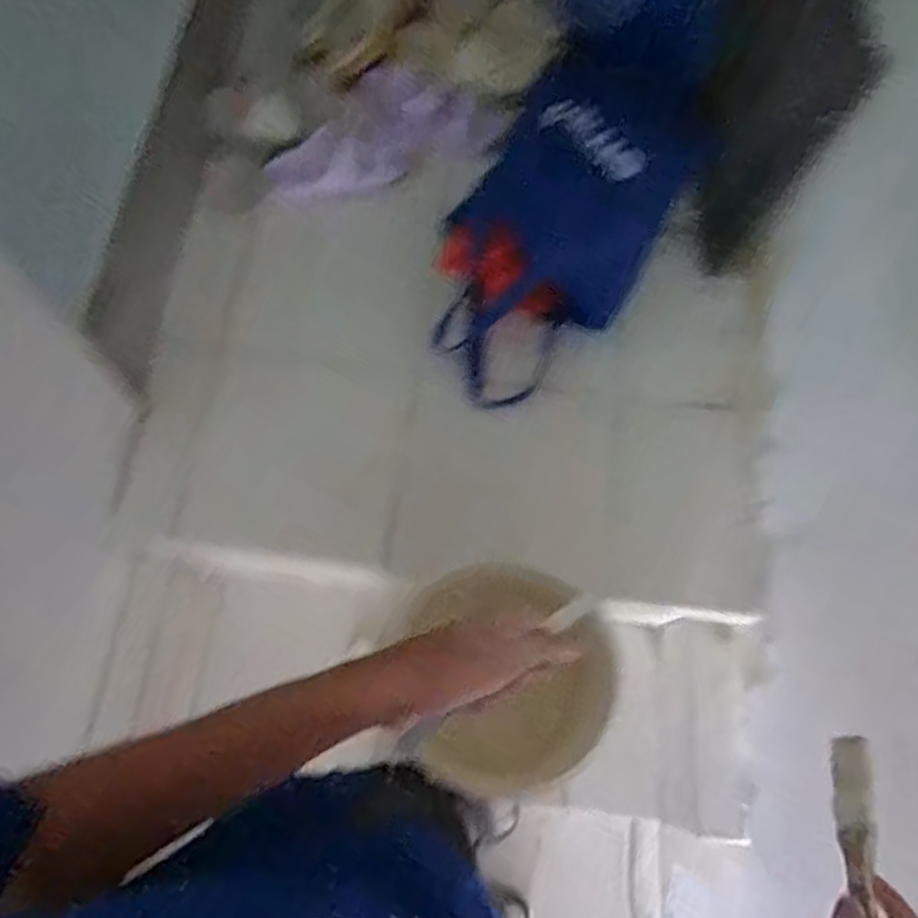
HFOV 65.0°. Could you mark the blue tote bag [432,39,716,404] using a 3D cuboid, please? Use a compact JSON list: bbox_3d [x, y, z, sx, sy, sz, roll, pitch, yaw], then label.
[{"bbox_3d":[0.144,-0.337,1.080,0.275,0.053,0.528,33,90,-2],"label":"blue tote bag"}]

